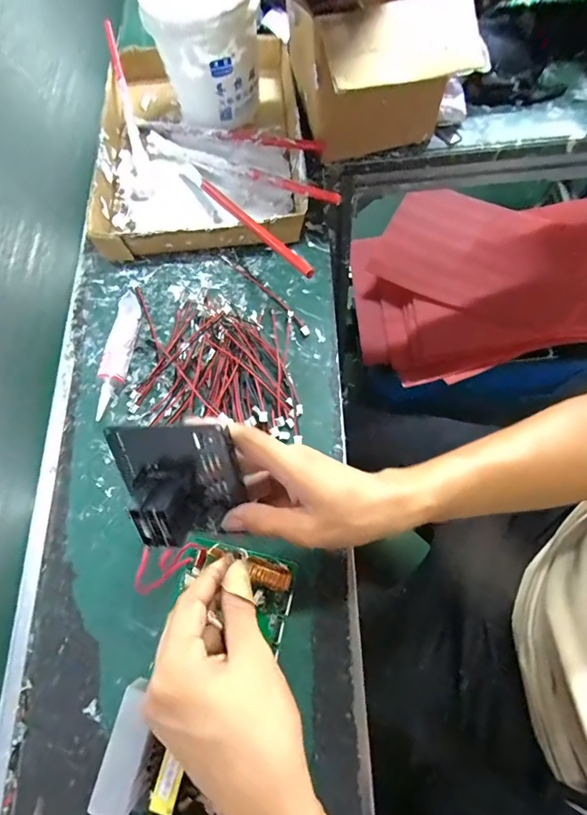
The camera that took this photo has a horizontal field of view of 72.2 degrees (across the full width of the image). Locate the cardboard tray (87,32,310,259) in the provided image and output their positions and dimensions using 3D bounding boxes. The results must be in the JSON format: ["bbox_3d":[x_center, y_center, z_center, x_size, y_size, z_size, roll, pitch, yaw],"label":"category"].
[{"bbox_3d":[-0.114,-0.320,0.479,0.244,0.046,0.364,-8,70,2],"label":"cardboard tray"}]

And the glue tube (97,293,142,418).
[{"bbox_3d":[-0.175,-0.051,0.400,0.024,0.031,0.126,4,71,7],"label":"glue tube"}]

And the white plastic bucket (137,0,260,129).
[{"bbox_3d":[-0.100,-0.418,0.470,0.117,0.121,0.115,-19,70,-2],"label":"white plastic bucket"}]

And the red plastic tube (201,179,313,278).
[{"bbox_3d":[-0.045,-0.188,0.409,0.012,0.005,0.213,-53,57,20],"label":"red plastic tube"}]

